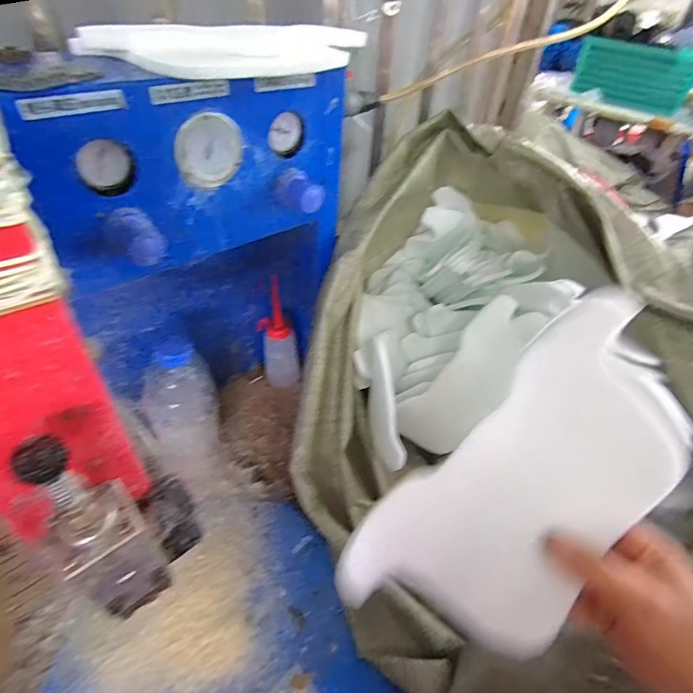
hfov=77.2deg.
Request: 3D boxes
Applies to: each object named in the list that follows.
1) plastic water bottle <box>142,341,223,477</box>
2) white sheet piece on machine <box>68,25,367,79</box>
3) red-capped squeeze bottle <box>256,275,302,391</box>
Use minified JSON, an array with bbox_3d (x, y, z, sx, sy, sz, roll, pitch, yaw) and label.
[{"bbox_3d":[-0.204,0.080,0.544,0.084,0.164,0.076,-13,46,-19],"label":"plastic water bottle"},{"bbox_3d":[-0.079,-0.254,0.374,0.266,0.017,0.075,-21,67,-26],"label":"white sheet piece on machine"},{"bbox_3d":[-0.101,-0.016,0.647,0.049,0.169,0.058,-13,46,-19],"label":"red-capped squeeze bottle"}]

